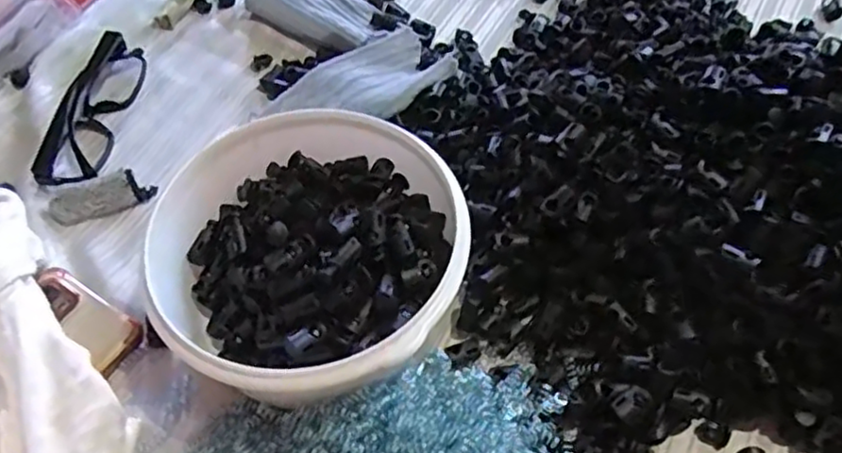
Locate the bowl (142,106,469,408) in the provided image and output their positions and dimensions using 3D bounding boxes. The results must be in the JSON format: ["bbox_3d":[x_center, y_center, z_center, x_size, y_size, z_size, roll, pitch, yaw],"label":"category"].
[{"bbox_3d":[-0.055,0.021,0.374,0.155,0.085,0.157,-2,56,3],"label":"bowl"}]

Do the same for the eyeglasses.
[{"bbox_3d":[-0.235,-0.087,0.492,0.034,0.023,0.134,4,56,7],"label":"eyeglasses"}]

